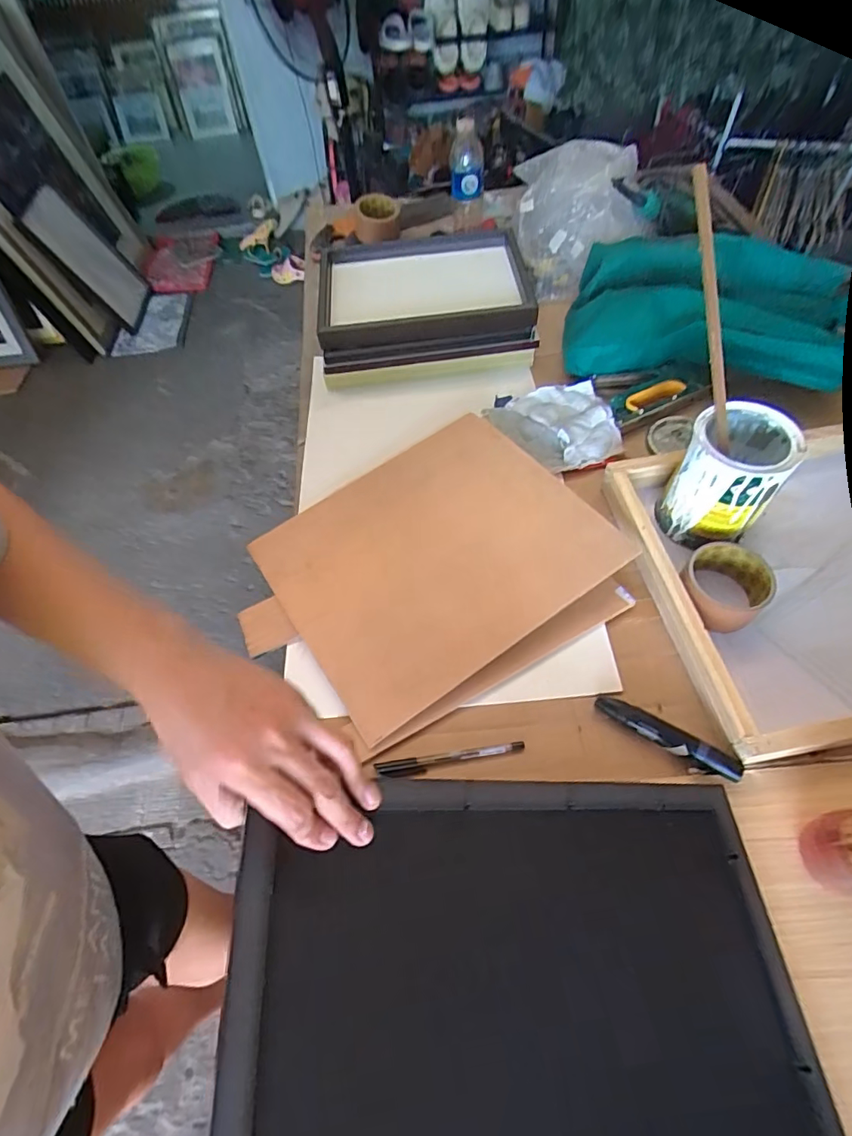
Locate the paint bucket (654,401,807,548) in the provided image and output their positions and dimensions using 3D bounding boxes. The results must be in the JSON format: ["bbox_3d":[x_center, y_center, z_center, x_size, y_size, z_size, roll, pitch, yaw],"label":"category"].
[{"bbox_3d":[0.332,-0.099,0.591,0.101,0.125,0.105,32,64,21],"label":"paint bucket"}]

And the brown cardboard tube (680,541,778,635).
[{"bbox_3d":[0.314,0.019,0.557,0.088,0.042,0.082,-1,57,2],"label":"brown cardboard tube"}]

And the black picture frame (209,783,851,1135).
[{"bbox_3d":[0.080,0.311,0.313,0.388,0.027,0.334,8,54,-19],"label":"black picture frame"}]

